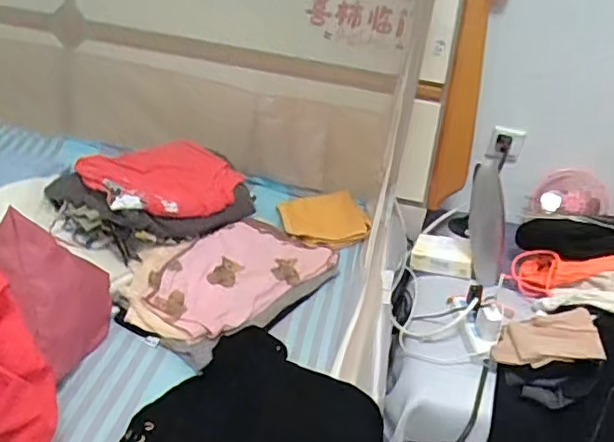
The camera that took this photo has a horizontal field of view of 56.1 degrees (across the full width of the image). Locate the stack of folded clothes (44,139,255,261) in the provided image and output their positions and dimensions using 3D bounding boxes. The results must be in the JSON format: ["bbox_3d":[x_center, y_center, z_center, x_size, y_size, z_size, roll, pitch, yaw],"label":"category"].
[{"bbox_3d":[-0.338,-0.061,1.235,0.414,0.109,0.275,-15,38,-33],"label":"stack of folded clothes"}]

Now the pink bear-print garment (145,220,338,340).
[{"bbox_3d":[-0.141,0.089,1.141,0.222,0.032,0.363,28,36,30],"label":"pink bear-print garment"}]

